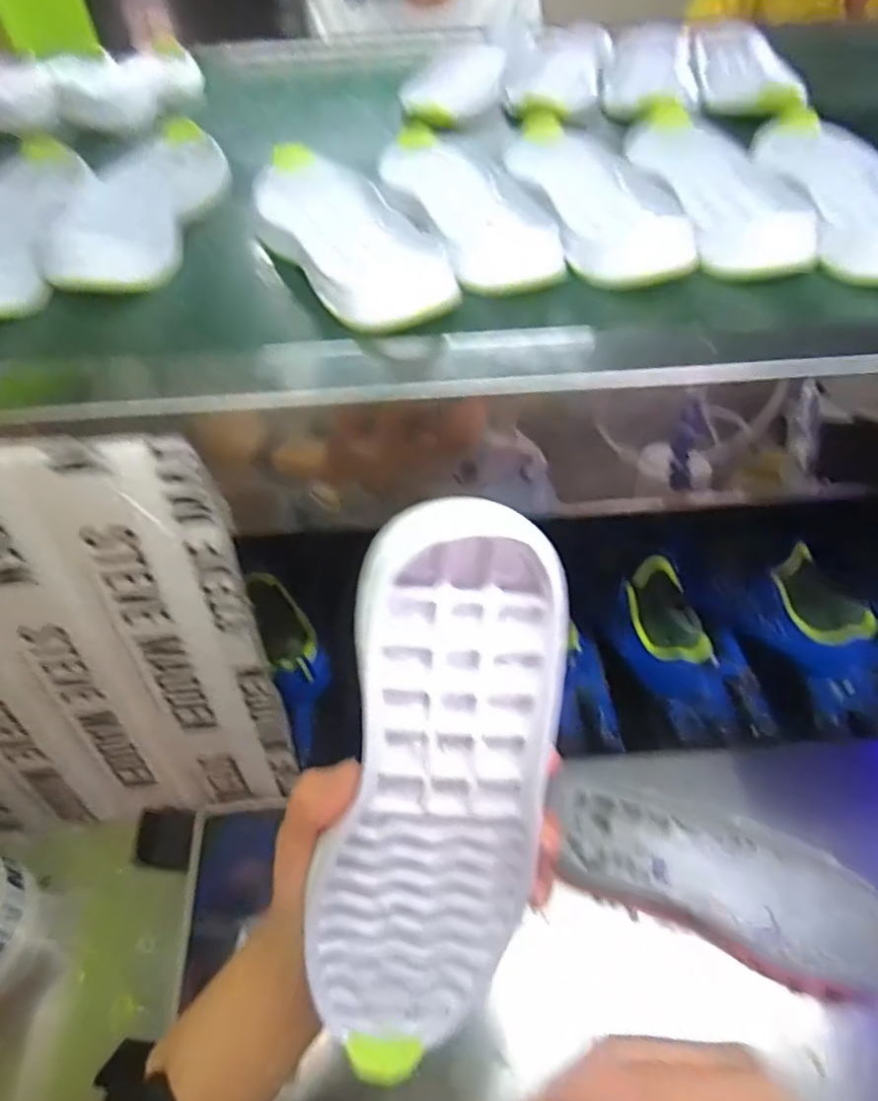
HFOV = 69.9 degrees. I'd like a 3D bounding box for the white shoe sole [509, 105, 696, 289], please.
[{"bbox_3d":[0.100,-0.251,0.436,0.094,0.035,0.239,-1,46,2],"label":"white shoe sole"}]

